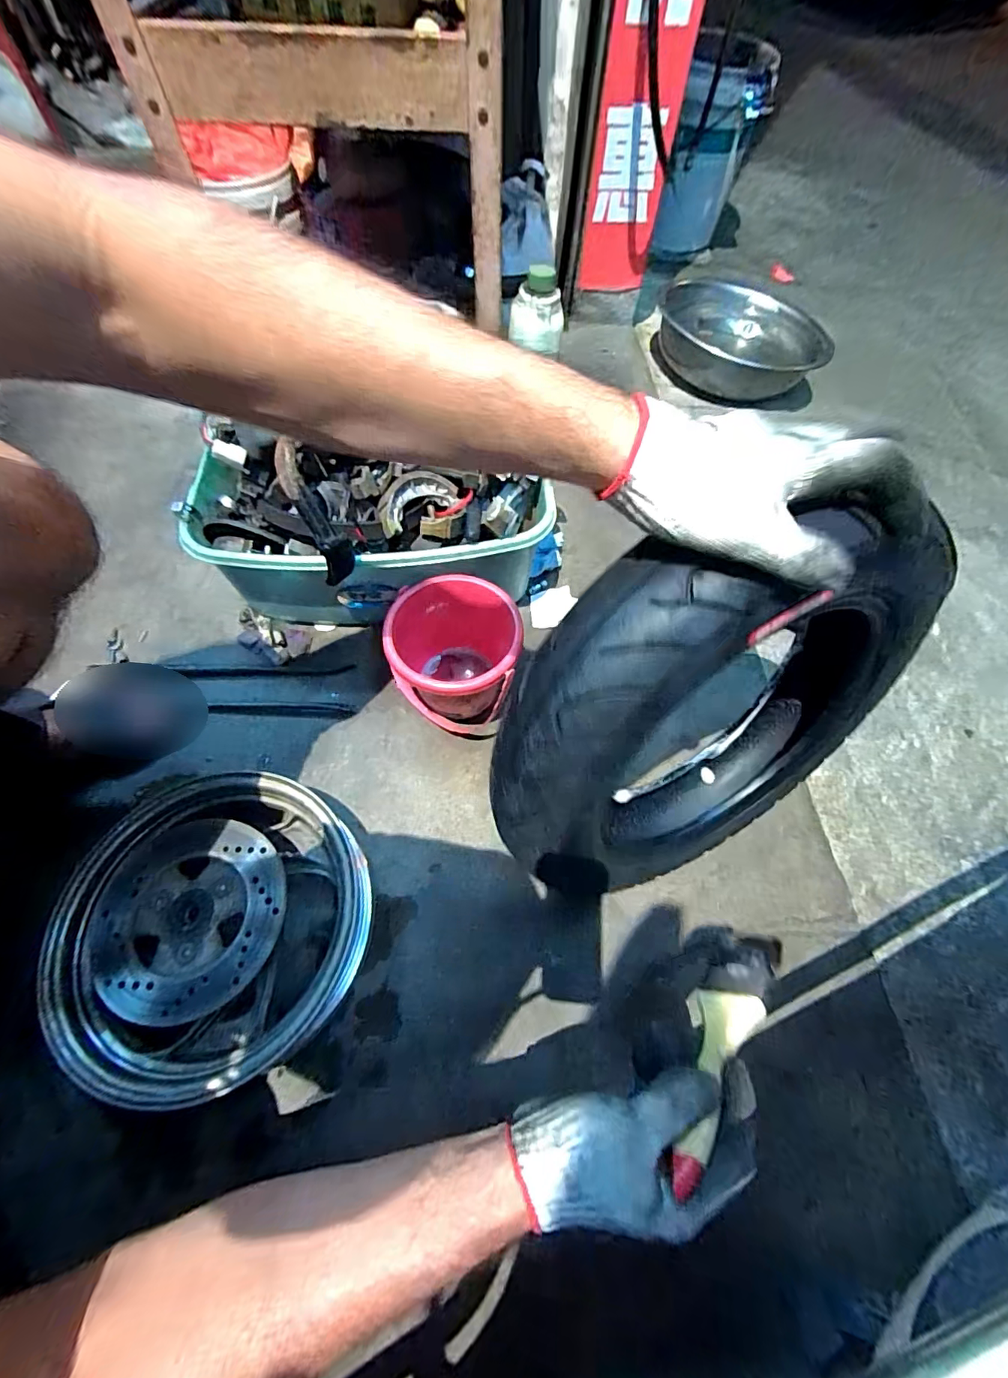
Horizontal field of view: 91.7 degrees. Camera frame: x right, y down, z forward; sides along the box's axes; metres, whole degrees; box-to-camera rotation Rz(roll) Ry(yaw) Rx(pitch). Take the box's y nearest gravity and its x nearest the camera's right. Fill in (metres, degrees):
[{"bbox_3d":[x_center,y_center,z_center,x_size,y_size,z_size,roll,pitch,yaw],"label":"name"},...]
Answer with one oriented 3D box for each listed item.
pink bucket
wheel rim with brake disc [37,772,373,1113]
[{"bbox_3d":[-0.060,-0.041,0.585,0.141,0.136,0.164,-10,63,-7],"label":"pink bucket"},{"bbox_3d":[-0.264,0.211,0.464,0.249,0.101,0.266,1,62,-1],"label":"wheel rim with brake disc"}]

